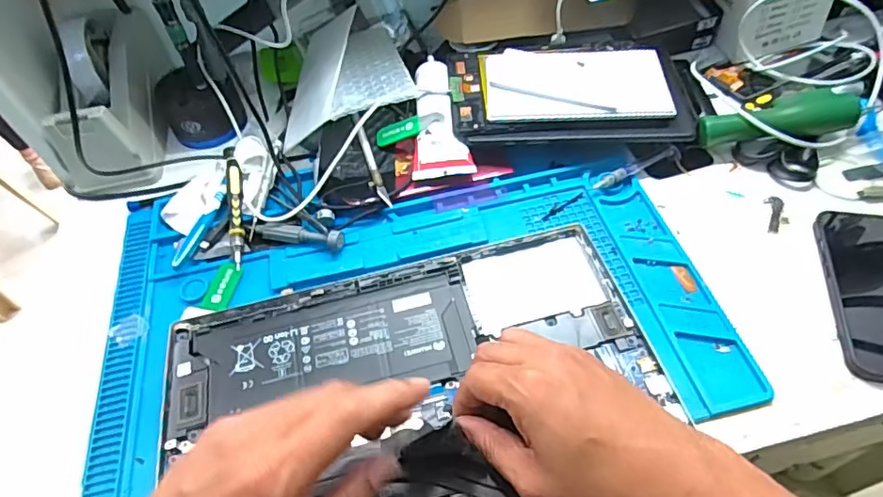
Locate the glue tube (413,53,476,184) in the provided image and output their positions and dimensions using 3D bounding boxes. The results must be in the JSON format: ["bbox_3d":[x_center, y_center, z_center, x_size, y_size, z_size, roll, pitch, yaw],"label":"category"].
[{"bbox_3d":[-0.004,-0.135,0.528,0.053,0.024,0.155,-6,53,0],"label":"glue tube"}]

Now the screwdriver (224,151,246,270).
[{"bbox_3d":[-0.187,-0.040,0.484,0.014,0.010,0.124,-11,67,-4],"label":"screwdriver"}]

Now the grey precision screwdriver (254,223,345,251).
[{"bbox_3d":[-0.124,-0.013,0.469,0.083,0.020,0.014,13,55,14],"label":"grey precision screwdriver"}]

